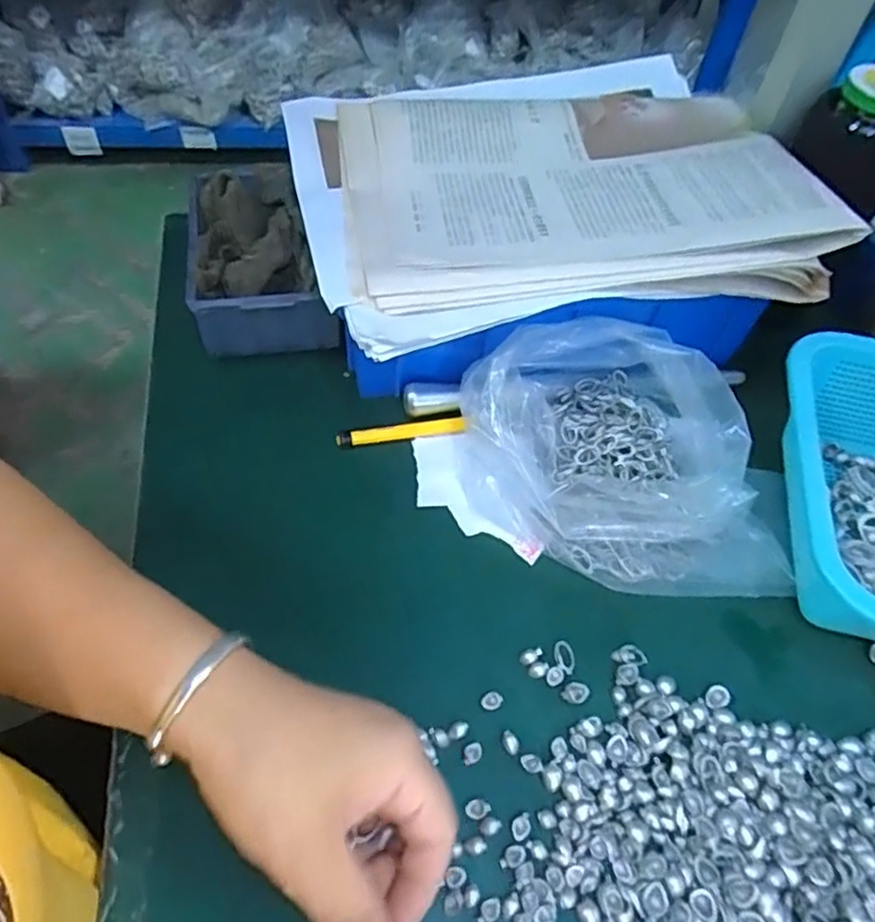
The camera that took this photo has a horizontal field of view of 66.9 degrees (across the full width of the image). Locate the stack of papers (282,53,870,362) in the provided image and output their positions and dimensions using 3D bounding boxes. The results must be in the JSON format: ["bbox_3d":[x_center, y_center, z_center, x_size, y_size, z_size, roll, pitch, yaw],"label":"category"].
[{"bbox_3d":[0.064,-0.179,0.413,0.294,0.036,0.233,-11,55,-10],"label":"stack of papers"}]

